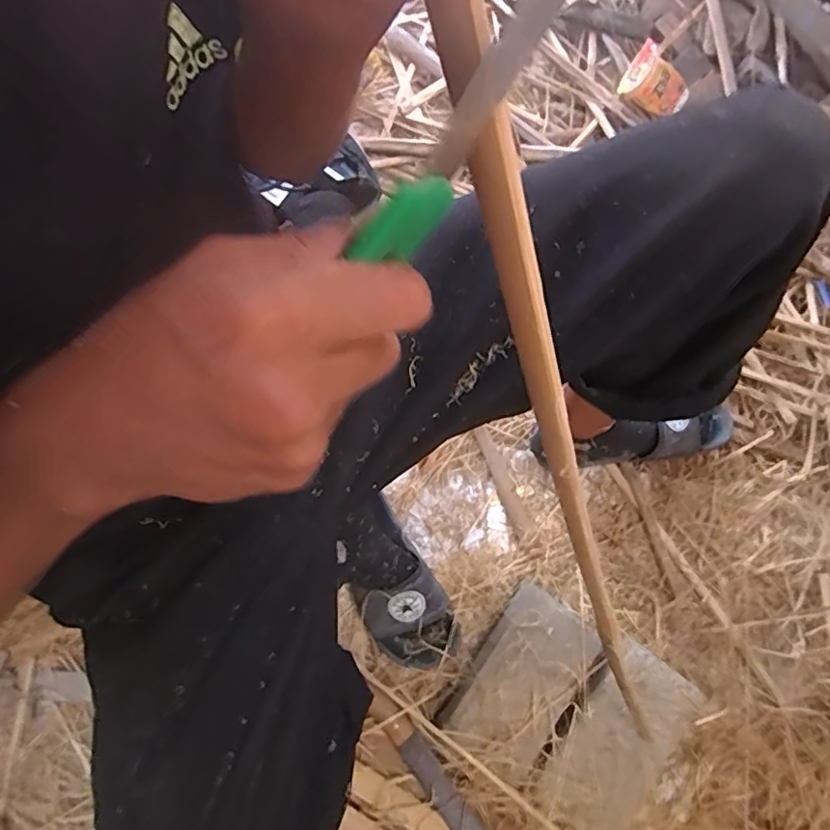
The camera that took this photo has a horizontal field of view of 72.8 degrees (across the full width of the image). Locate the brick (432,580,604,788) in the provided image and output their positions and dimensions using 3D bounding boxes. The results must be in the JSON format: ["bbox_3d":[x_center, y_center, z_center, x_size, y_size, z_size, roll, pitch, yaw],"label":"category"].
[{"bbox_3d":[0.123,0.303,0.651,0.112,0.052,0.188,37,79,8],"label":"brick"}]

